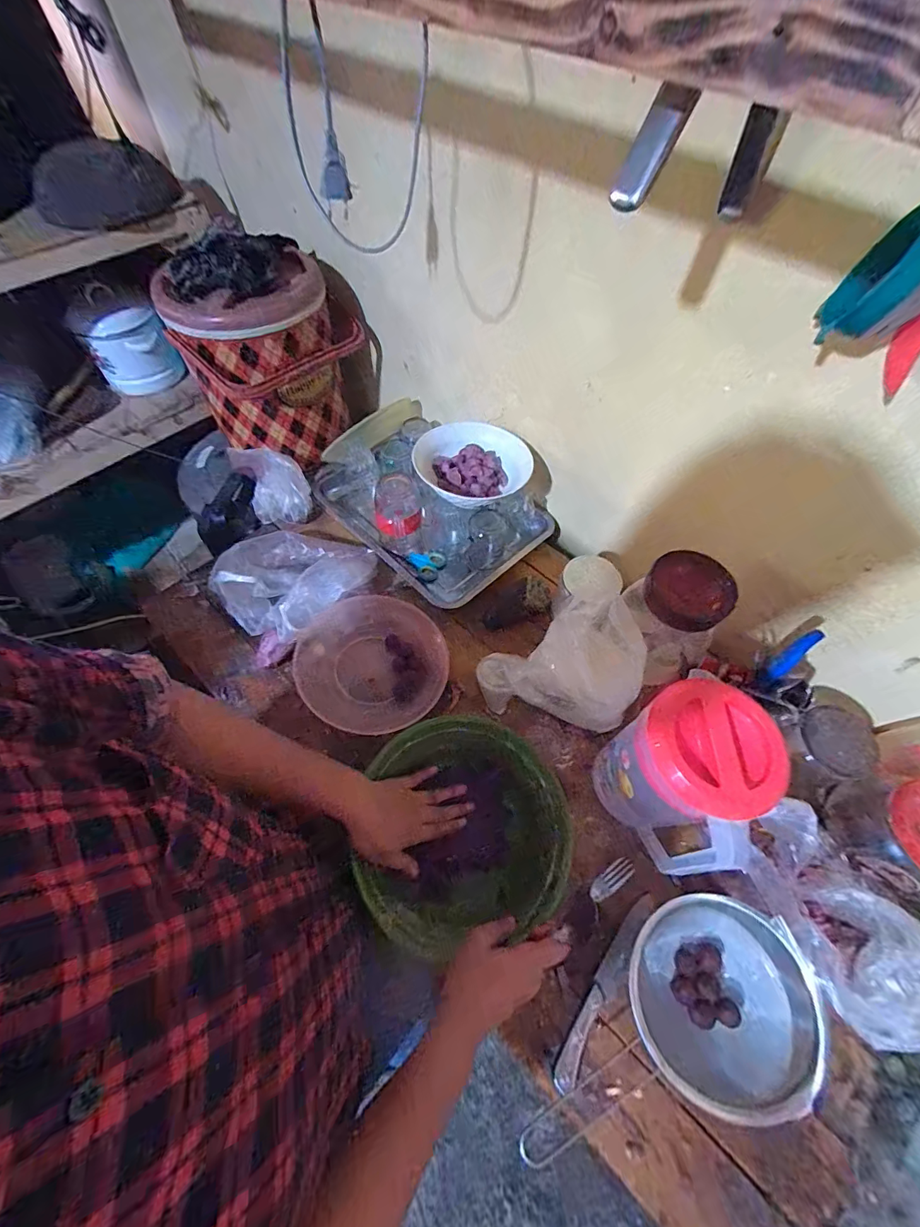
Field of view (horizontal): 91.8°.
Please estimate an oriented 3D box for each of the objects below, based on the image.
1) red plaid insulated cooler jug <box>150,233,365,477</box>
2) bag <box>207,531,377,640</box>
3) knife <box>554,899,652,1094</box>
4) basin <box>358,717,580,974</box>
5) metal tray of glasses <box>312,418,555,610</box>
[{"bbox_3d":[-0.366,-0.490,0.857,0.275,0.304,0.254,-30,65,-18],"label":"red plaid insulated cooler jug"},{"bbox_3d":[-0.264,-0.076,0.704,0.184,0.081,0.227,40,66,19],"label":"bag"},{"bbox_3d":[0.164,0.414,0.495,0.031,0.014,0.203,36,65,17],"label":"knife"},{"bbox_3d":[-0.001,0.245,0.528,0.218,0.082,0.227,1,60,-2],"label":"basin"},{"bbox_3d":[-0.057,-0.199,0.807,0.392,0.133,0.266,38,65,18],"label":"metal tray of glasses"}]

